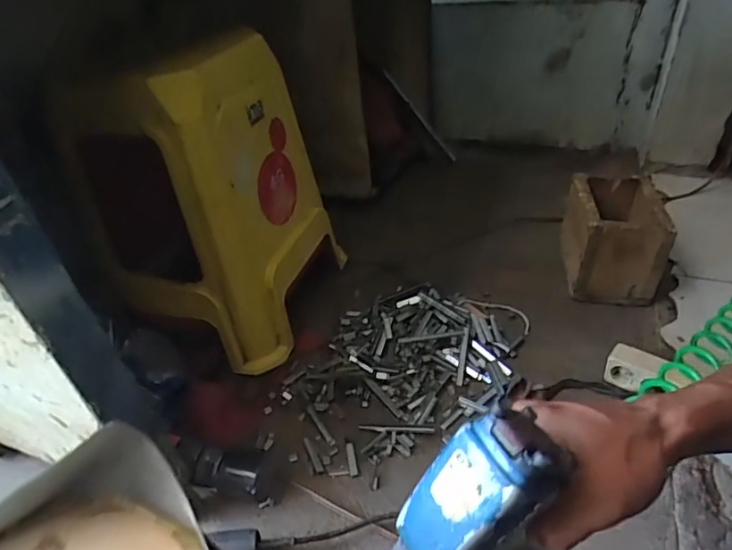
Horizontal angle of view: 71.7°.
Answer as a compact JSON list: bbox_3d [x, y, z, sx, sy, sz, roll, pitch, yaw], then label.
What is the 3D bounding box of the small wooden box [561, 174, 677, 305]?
[{"bbox_3d":[0.471,-0.075,0.975,0.144,0.165,0.191,2,38,10],"label":"small wooden box"}]

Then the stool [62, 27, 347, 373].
[{"bbox_3d":[-0.244,-0.128,0.853,0.264,0.452,0.344,9,39,18],"label":"stool"}]

